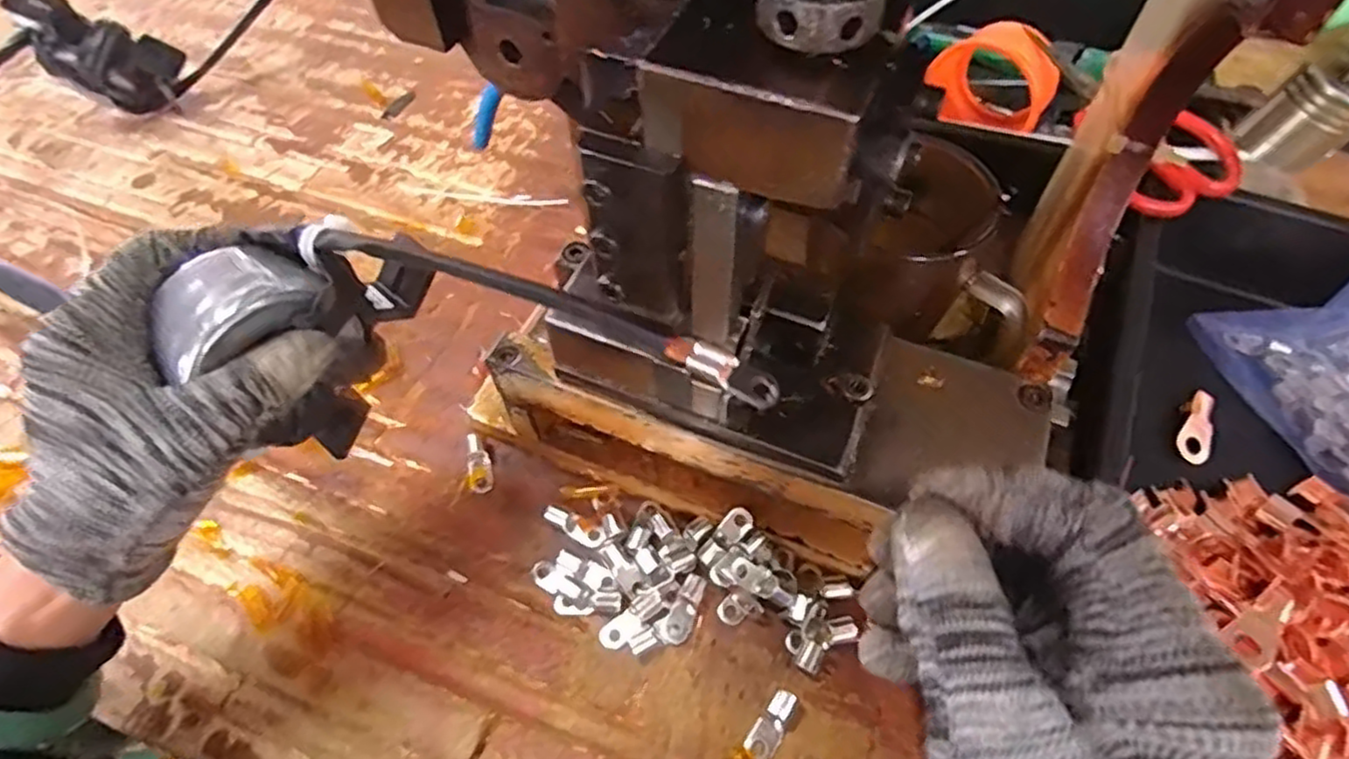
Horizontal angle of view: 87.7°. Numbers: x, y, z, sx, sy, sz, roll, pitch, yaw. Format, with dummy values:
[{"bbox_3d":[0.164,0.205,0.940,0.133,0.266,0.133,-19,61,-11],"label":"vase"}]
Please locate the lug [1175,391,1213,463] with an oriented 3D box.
[{"bbox_3d":[0.283,0.025,0.380,0.018,0.007,0.042,20,60,12],"label":"lug"}]

